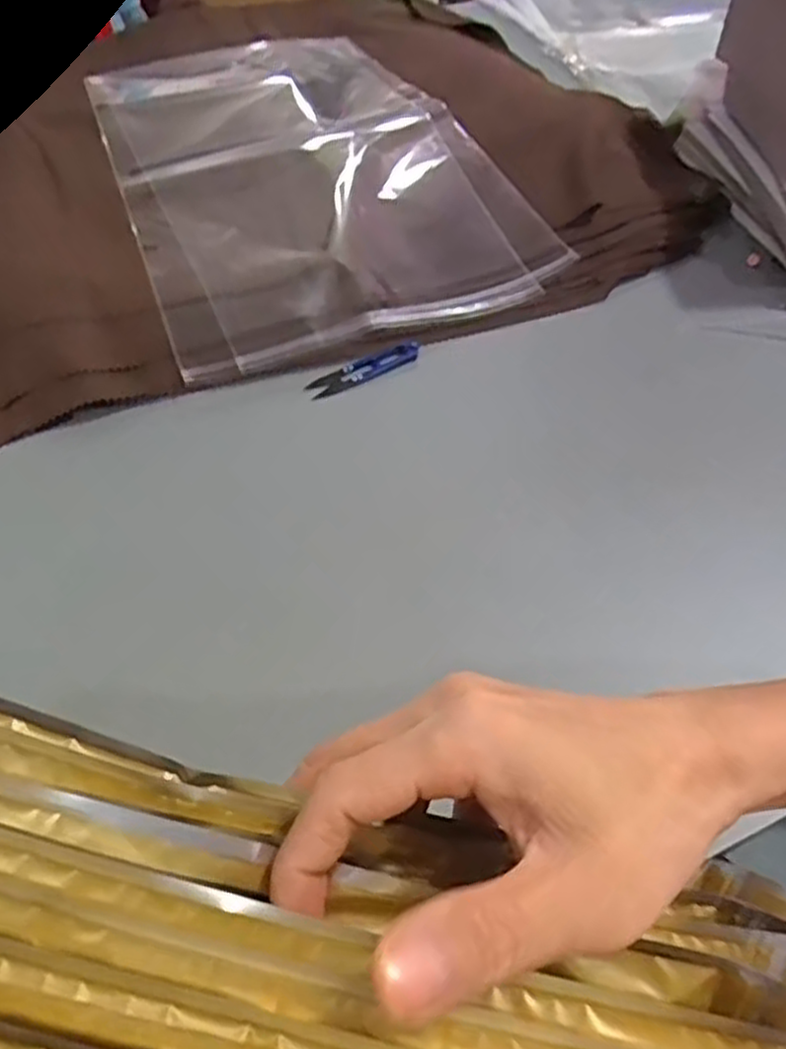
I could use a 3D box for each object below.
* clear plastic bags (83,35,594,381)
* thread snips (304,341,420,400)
[{"bbox_3d":[-0.097,-0.372,0.785,0.360,0.057,0.544,-18,53,-13],"label":"clear plastic bags"},{"bbox_3d":[-0.023,-0.131,0.641,0.101,0.004,0.022,-24,69,-11],"label":"thread snips"}]

